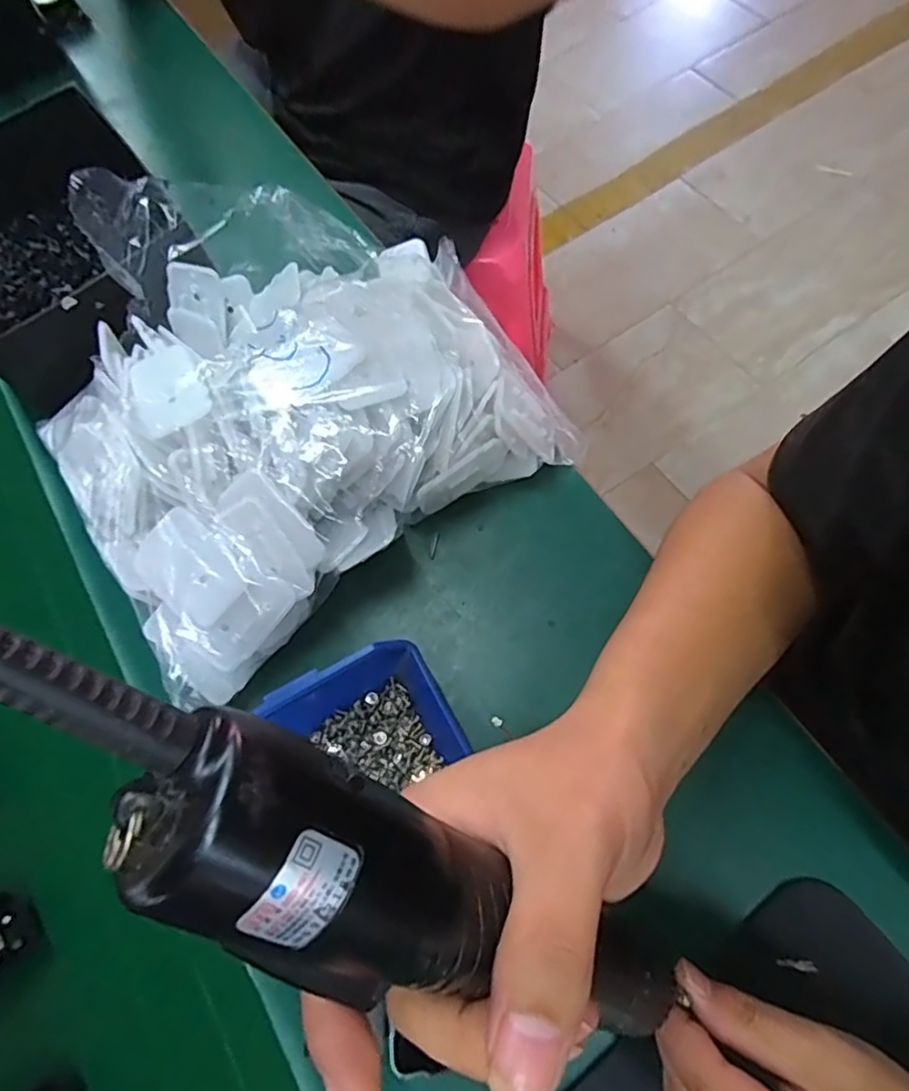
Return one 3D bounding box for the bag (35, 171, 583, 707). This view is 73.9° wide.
[{"bbox_3d":[-0.124,-0.118,0.418,0.301,0.082,0.315,-33,69,-8],"label":"bag"}]

